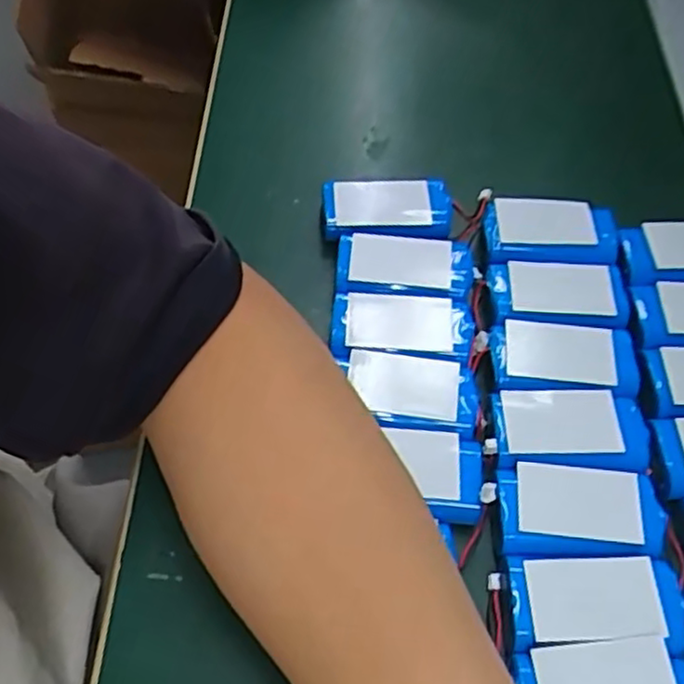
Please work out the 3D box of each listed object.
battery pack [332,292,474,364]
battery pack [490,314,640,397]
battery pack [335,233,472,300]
[{"bbox_3d":[0.029,-0.008,0.338,0.067,0.009,0.033,3,58,-3],"label":"battery pack"},{"bbox_3d":[0.104,0.006,0.330,0.063,0.006,0.036,7,58,-1],"label":"battery pack"},{"bbox_3d":[0.032,-0.039,0.356,0.067,0.010,0.034,5,58,-2],"label":"battery pack"}]

